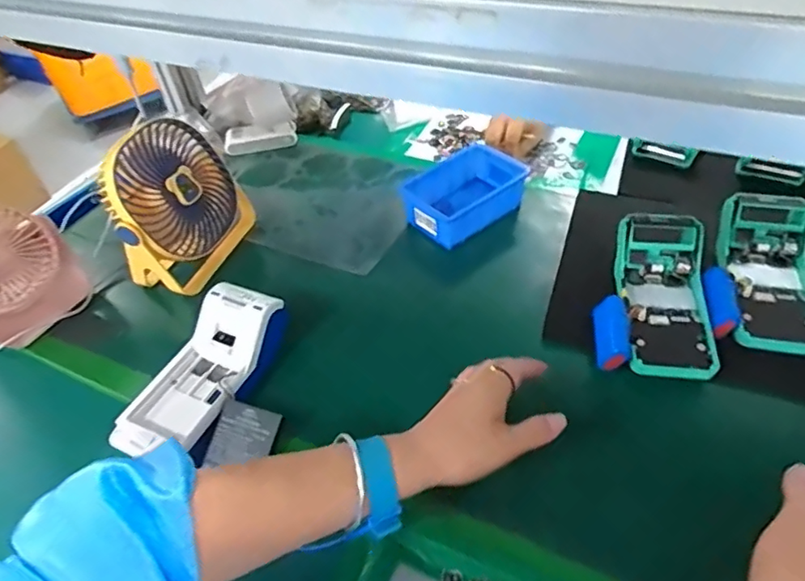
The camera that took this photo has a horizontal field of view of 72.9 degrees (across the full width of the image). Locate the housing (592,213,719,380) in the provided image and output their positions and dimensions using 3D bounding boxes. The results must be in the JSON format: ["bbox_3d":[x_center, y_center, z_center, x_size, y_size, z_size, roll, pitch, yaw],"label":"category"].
[{"bbox_3d":[0.251,0.009,0.532,0.110,0.076,0.165,14,50,14],"label":"housing"}]

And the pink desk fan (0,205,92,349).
[{"bbox_3d":[-0.417,-0.012,0.577,0.049,0.149,0.121,27,54,23],"label":"pink desk fan"}]

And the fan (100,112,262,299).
[{"bbox_3d":[-0.257,-0.100,0.628,0.083,0.161,0.154,10,49,11],"label":"fan"}]

